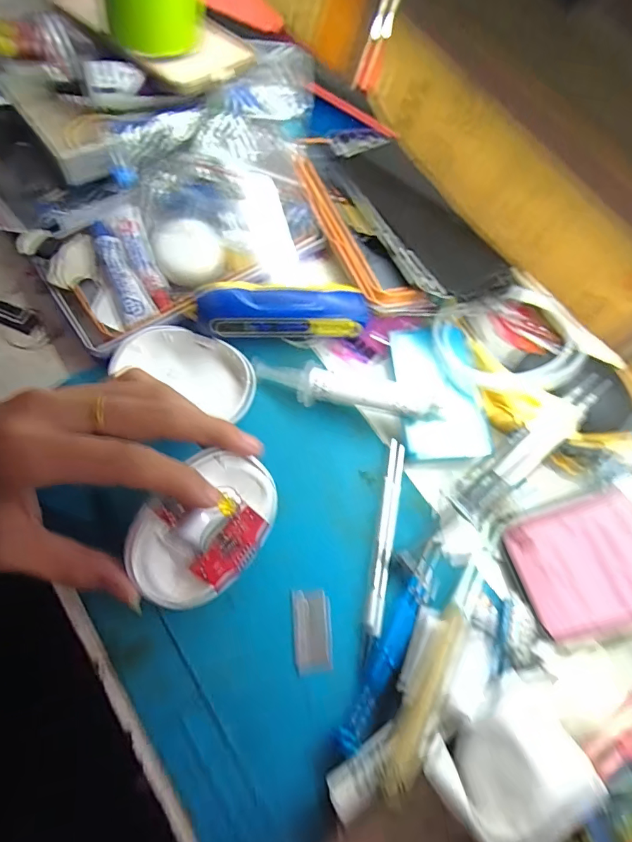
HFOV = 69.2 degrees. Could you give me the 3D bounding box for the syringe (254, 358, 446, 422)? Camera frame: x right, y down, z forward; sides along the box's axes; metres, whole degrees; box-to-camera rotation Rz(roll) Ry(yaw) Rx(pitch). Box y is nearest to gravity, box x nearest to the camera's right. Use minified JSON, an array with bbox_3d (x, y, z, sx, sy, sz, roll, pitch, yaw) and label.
[{"bbox_3d":[0.018,-0.020,0.293,0.122,0.021,0.025,13,69,0],"label":"syringe"}]

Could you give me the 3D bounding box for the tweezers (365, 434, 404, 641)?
[{"bbox_3d":[0.042,0.065,0.274,0.009,0.006,0.114,12,69,0],"label":"tweezers"}]

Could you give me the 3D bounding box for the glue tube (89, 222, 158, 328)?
[{"bbox_3d":[-0.137,-0.103,0.318,0.022,0.013,0.083,-27,74,-14],"label":"glue tube"}]

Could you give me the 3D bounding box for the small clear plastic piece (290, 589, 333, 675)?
[{"bbox_3d":[-0.002,0.119,0.260,0.022,0.004,0.042,-2,70,-6],"label":"small clear plastic piece"}]

